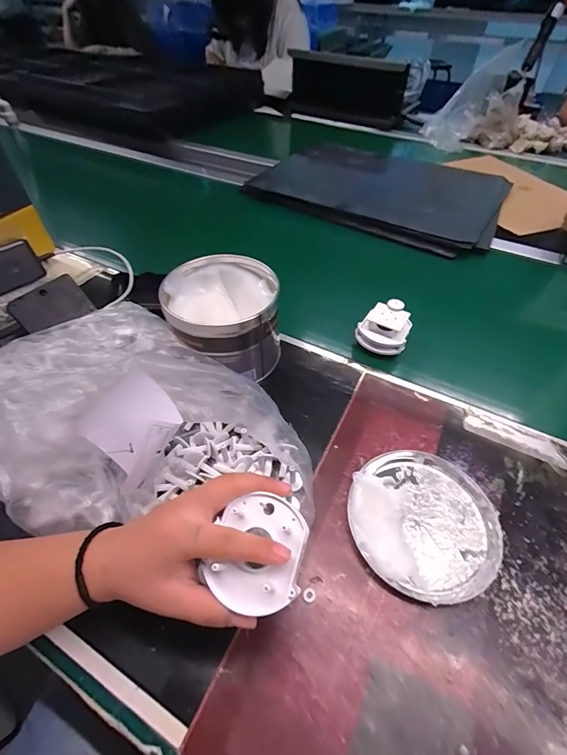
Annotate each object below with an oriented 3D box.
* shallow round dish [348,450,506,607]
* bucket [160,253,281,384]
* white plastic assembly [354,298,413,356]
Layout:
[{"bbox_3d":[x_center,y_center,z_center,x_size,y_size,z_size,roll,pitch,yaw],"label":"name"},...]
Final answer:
[{"bbox_3d":[0.124,0.123,0.317,0.126,0.028,0.127,0,50,0],"label":"shallow round dish"},{"bbox_3d":[-0.067,-0.064,0.426,0.121,0.103,0.126,0,50,0],"label":"bucket"},{"bbox_3d":[0.134,-0.065,0.465,0.061,0.046,0.057,28,56,22],"label":"white plastic assembly"}]

